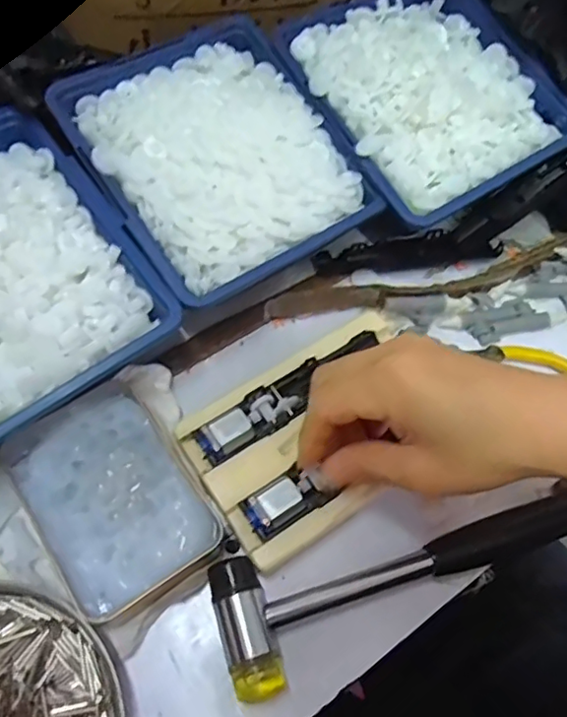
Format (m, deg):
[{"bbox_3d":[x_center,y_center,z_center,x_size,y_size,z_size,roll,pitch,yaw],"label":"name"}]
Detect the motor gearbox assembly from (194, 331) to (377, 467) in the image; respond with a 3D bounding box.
[{"bbox_3d":[0.006,0.015,0.312,0.118,0.012,0.022,-33,69,-17],"label":"motor gearbox assembly"}]

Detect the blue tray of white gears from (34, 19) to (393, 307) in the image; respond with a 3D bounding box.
[{"bbox_3d":[-0.040,-0.123,0.338,0.138,0.031,0.164,-30,68,-15],"label":"blue tray of white gears"}]

